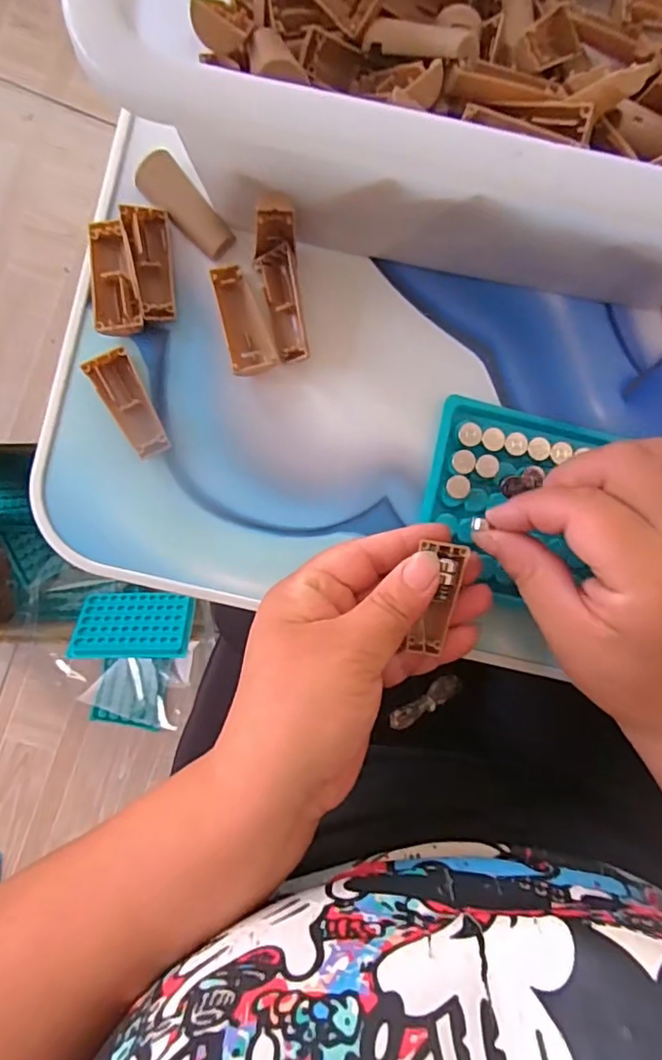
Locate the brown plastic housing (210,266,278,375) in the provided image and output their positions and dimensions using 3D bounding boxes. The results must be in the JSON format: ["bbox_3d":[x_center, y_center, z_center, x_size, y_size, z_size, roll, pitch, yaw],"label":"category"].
[{"bbox_3d":[-0.041,-0.098,0.267,0.021,0.010,0.049,-13,93,-5],"label":"brown plastic housing"}]

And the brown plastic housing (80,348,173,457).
[{"bbox_3d":[-0.092,-0.057,0.260,0.019,0.008,0.048,-26,94,-4],"label":"brown plastic housing"}]

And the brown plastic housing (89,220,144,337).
[{"bbox_3d":[-0.098,-0.115,0.259,0.021,0.010,0.052,-6,92,-5],"label":"brown plastic housing"}]

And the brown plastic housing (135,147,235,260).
[{"bbox_3d":[-0.067,-0.148,0.259,0.018,0.010,0.050,-43,95,-2],"label":"brown plastic housing"}]

